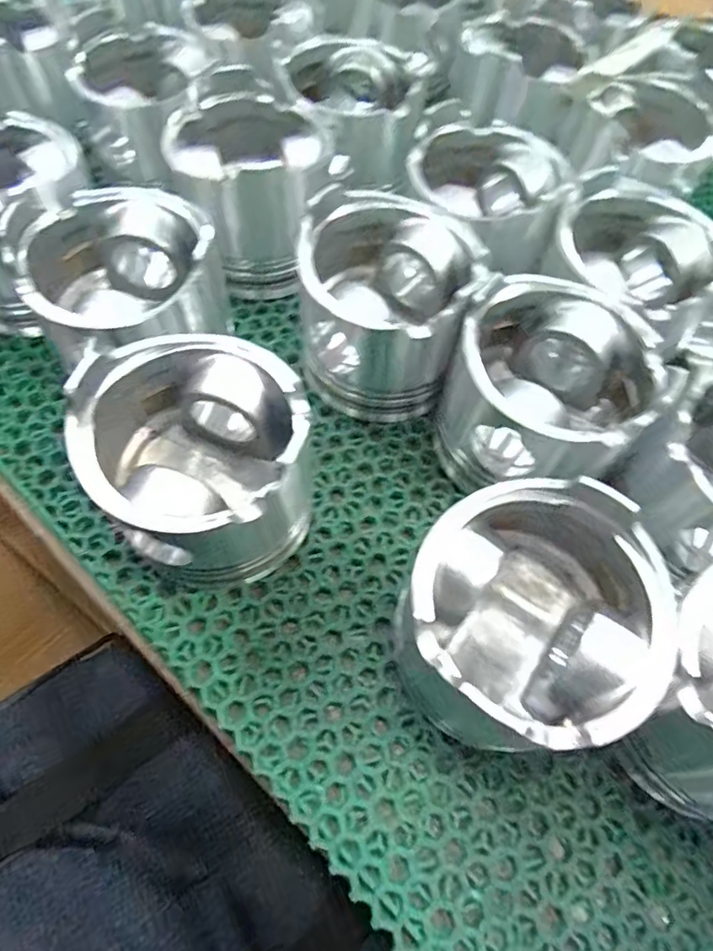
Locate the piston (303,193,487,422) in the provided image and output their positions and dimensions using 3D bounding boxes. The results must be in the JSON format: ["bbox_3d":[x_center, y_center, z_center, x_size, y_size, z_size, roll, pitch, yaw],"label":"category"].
[{"bbox_3d":[0.017,-0.090,0.306,0.091,0.085,0.091,0,62,-4],"label":"piston"}]

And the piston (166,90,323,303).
[{"bbox_3d":[-0.063,-0.171,0.342,0.088,0.073,0.092,-13,64,-12],"label":"piston"}]

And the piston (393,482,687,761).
[{"bbox_3d":[0.065,0.059,0.231,0.090,0.083,0.090,2,62,-4],"label":"piston"}]

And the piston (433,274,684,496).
[{"bbox_3d":[0.090,-0.039,0.279,0.090,0.082,0.093,2,62,-4],"label":"piston"}]

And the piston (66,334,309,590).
[{"bbox_3d":[-0.065,-0.005,0.255,0.089,0.085,0.092,1,64,-1],"label":"piston"}]

